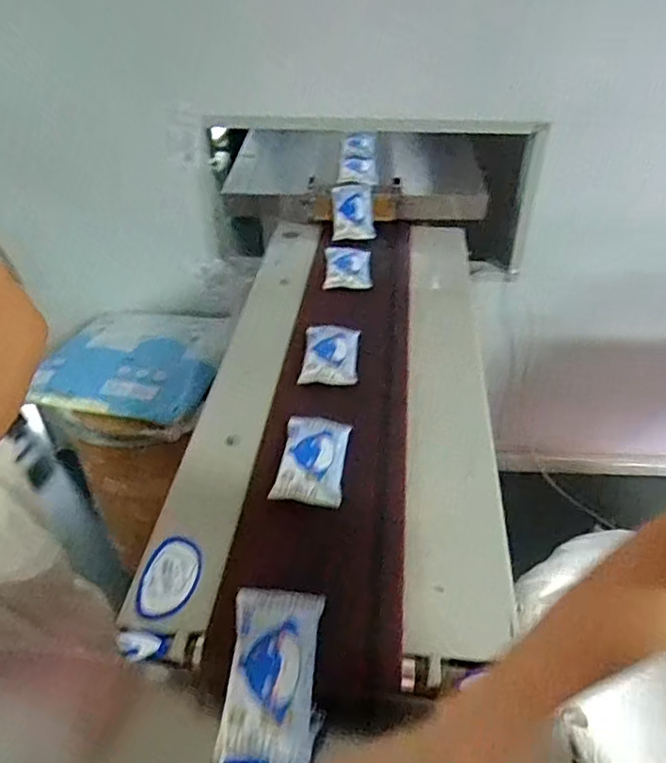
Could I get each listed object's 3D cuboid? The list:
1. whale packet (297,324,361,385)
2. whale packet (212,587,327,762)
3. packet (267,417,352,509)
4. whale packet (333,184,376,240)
[{"bbox_3d":[-0.003,-0.043,0.947,0.087,0.017,0.146,4,42,1],"label":"whale packet"},{"bbox_3d":[-0.059,0.278,0.568,0.085,0.020,0.144,4,56,5],"label":"whale packet"},{"bbox_3d":[-0.025,0.101,0.777,0.085,0.027,0.143,8,42,5],"label":"packet"},{"bbox_3d":[0.046,-0.371,1.306,0.091,0.022,0.138,2,69,3],"label":"whale packet"}]

